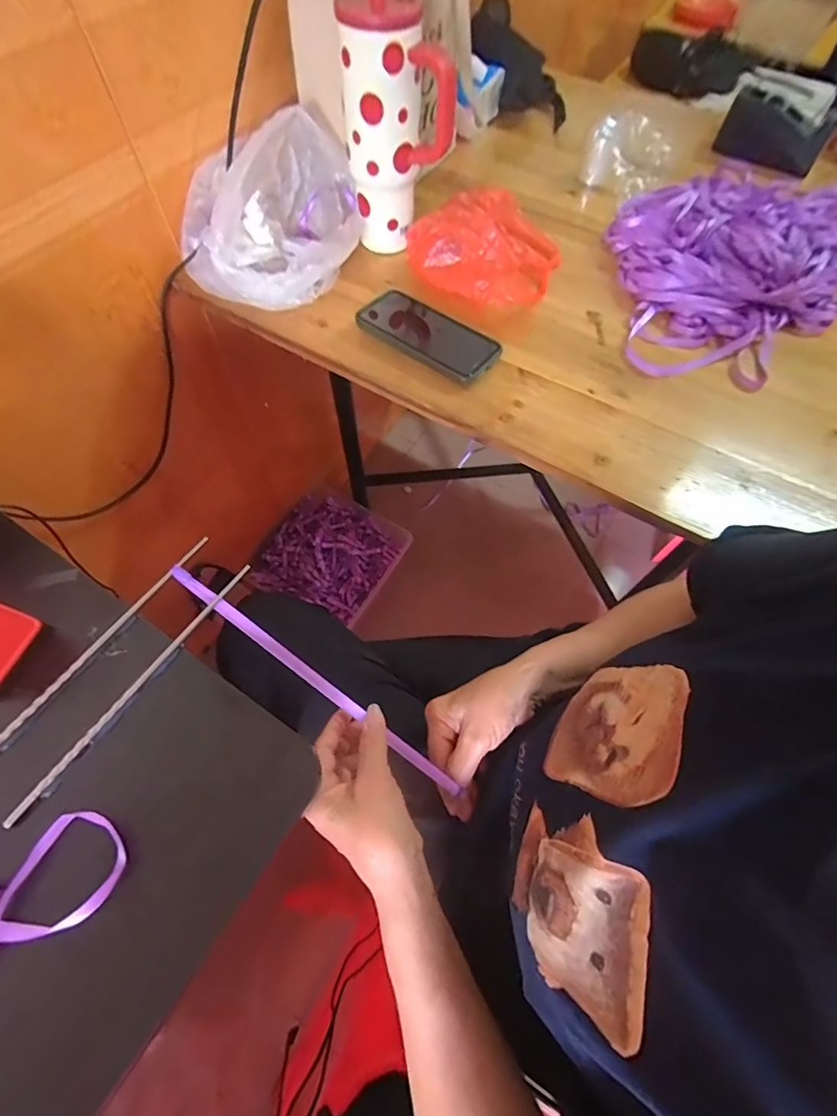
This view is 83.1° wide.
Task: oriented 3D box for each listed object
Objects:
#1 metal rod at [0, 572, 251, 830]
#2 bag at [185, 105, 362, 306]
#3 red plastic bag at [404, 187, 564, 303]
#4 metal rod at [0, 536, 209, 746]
[{"bbox_3d":[-0.203,0.088,0.349,0.008,0.007,0.222,31,67,13],"label":"metal rod"},{"bbox_3d":[-0.182,-0.404,0.560,0.207,0.109,0.234,1,63,-1],"label":"bag"},{"bbox_3d":[0.081,-0.389,0.588,0.186,0.052,0.187,12,64,5],"label":"red plastic bag"},{"bbox_3d":[-0.244,0.065,0.360,0.009,0.007,0.223,32,67,14],"label":"metal rod"}]

